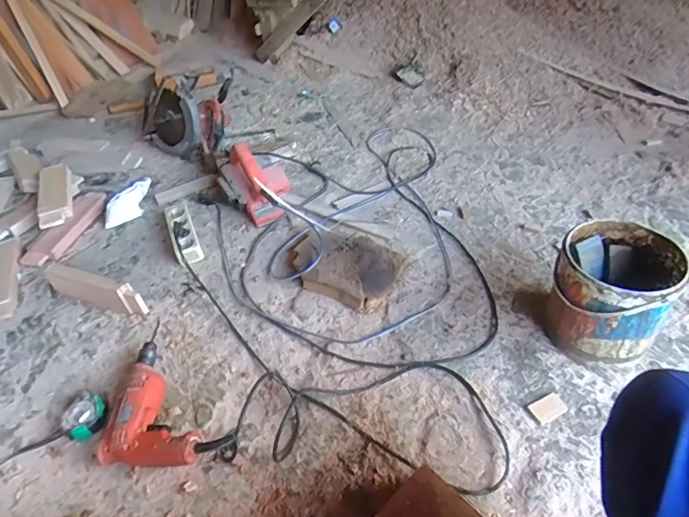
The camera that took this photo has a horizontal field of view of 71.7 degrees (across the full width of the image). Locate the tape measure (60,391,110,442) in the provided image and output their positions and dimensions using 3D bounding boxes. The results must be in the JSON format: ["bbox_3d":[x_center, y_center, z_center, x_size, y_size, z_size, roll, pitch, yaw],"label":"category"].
[{"bbox_3d":[-0.443,0.269,0.815,0.073,0.036,0.077,-3,44,3],"label":"tape measure"}]

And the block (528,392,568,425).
[{"bbox_3d":[0.332,0.242,0.774,0.056,0.006,0.036,-22,47,-16],"label":"block"}]

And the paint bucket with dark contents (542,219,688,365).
[{"bbox_3d":[0.452,0.063,0.821,0.182,0.192,0.179,-3,44,3],"label":"paint bucket with dark contents"}]

